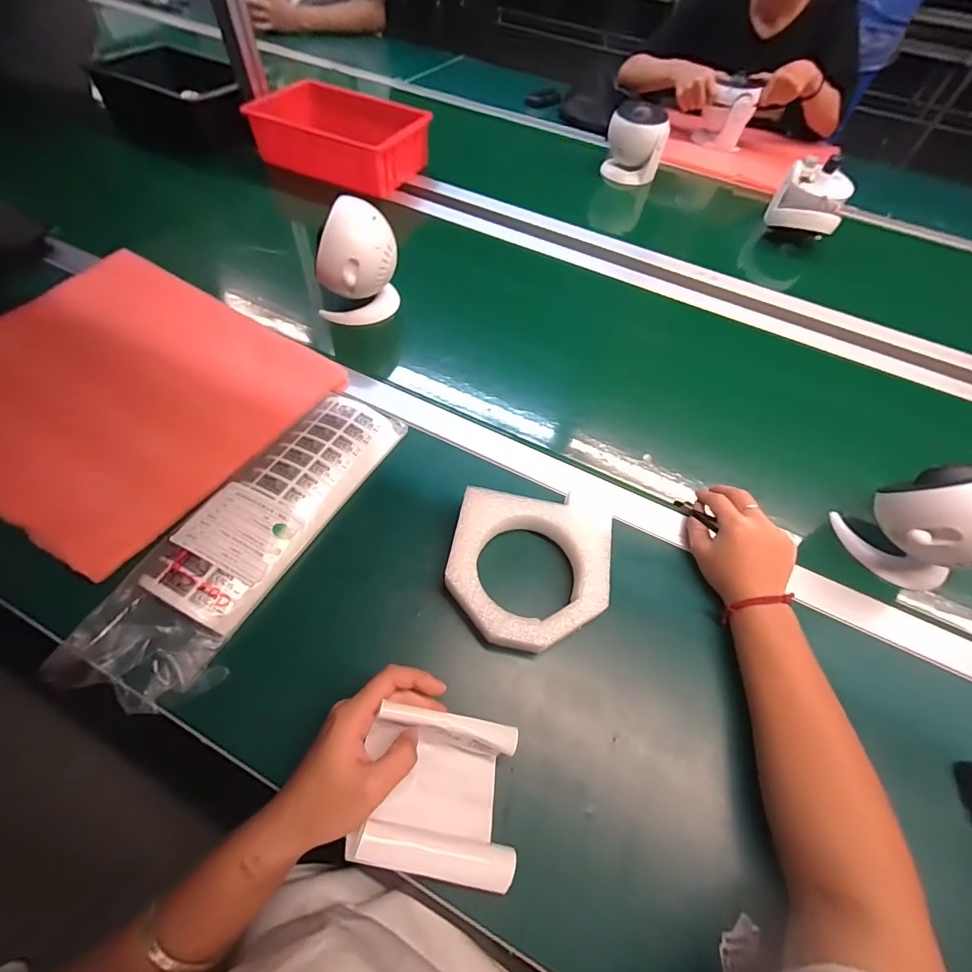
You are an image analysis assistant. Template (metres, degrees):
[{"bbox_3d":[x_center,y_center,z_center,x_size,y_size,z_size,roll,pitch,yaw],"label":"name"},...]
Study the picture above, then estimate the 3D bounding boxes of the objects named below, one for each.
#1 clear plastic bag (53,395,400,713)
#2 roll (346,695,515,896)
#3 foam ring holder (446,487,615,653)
[{"bbox_3d":[-0.223,0.032,0.416,0.117,0.035,0.340,23,59,11],"label":"clear plastic bag"},{"bbox_3d":[-0.031,0.215,0.302,0.112,0.045,0.095,18,63,-16],"label":"roll"},{"bbox_3d":[0.039,0.080,0.408,0.149,0.042,0.150,11,57,3],"label":"foam ring holder"}]

